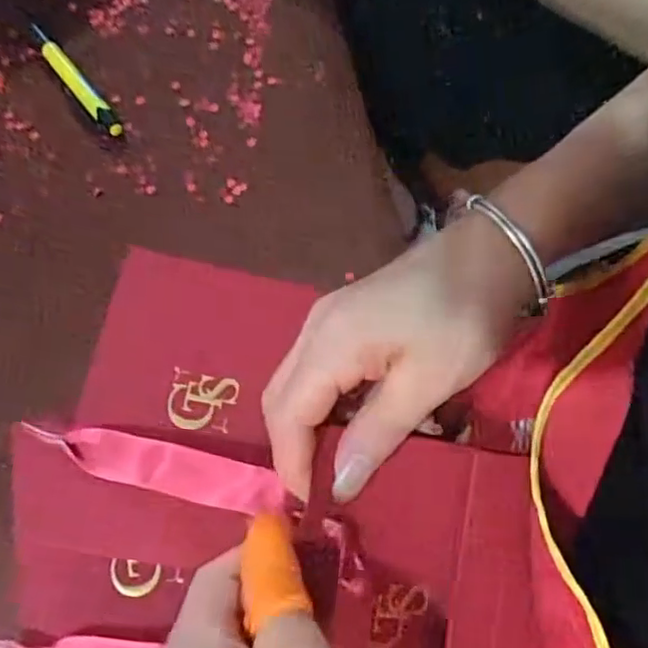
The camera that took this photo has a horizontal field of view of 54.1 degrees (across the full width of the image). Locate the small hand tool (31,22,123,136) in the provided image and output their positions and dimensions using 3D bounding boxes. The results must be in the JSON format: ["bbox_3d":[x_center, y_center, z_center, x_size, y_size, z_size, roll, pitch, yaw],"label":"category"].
[{"bbox_3d":[-0.145,-0.143,0.368,0.012,0.009,0.090,-36,75,-14],"label":"small hand tool"}]

